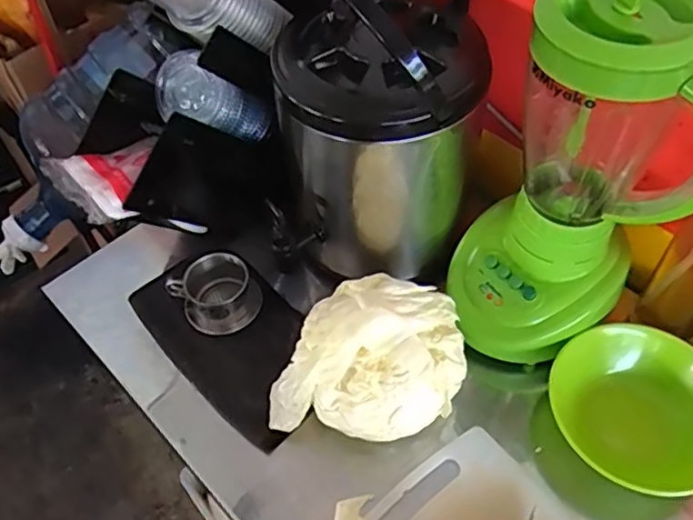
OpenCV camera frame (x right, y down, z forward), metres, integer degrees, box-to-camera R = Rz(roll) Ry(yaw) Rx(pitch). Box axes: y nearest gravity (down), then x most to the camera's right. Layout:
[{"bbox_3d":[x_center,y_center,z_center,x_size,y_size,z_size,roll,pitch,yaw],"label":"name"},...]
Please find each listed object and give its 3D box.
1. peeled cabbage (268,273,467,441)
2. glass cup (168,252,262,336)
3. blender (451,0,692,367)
[{"bbox_3d":[0.028,0.101,0.629,0.172,0.108,0.158,16,53,15],"label":"peeled cabbage"},{"bbox_3d":[-0.153,0.039,0.720,0.084,0.062,0.078,-2,51,2],"label":"glass cup"},{"bbox_3d":[0.207,-0.066,0.566,0.168,0.353,0.148,-2,51,1],"label":"blender"}]

